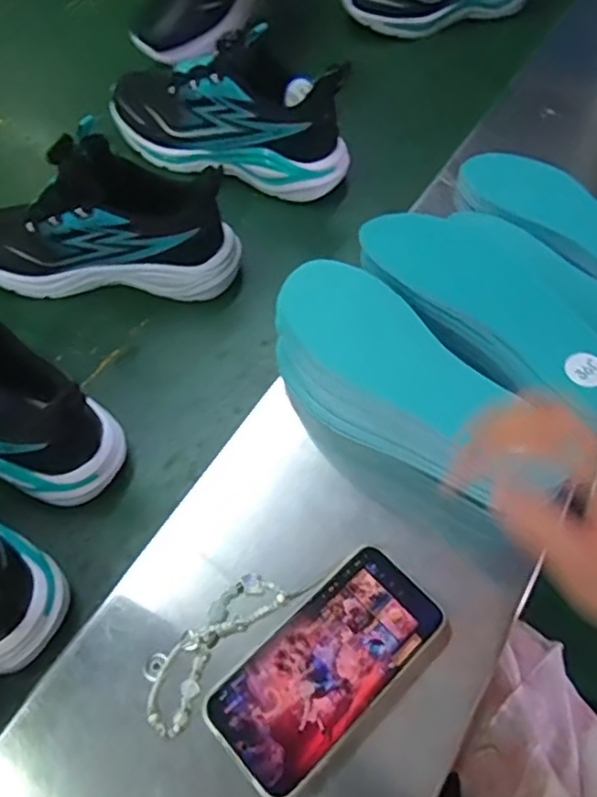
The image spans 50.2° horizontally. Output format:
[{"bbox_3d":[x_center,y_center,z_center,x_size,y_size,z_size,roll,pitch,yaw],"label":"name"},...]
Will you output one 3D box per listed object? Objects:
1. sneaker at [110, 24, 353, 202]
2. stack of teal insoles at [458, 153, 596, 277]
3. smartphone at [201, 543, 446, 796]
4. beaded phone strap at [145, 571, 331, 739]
[{"bbox_3d":[-0.074,-0.297,0.642,0.258,0.126,0.086,20,61,13],"label":"sneaker"},{"bbox_3d":[0.244,-0.167,0.582,0.213,0.017,0.070,41,84,22],"label":"stack of teal insoles"},{"bbox_3d":[0.018,0.166,0.400,0.150,0.012,0.075,-39,65,-21],"label":"smartphone"},{"bbox_3d":[-0.045,0.153,0.415,0.041,0.004,0.137,38,66,22],"label":"beaded phone strap"}]

